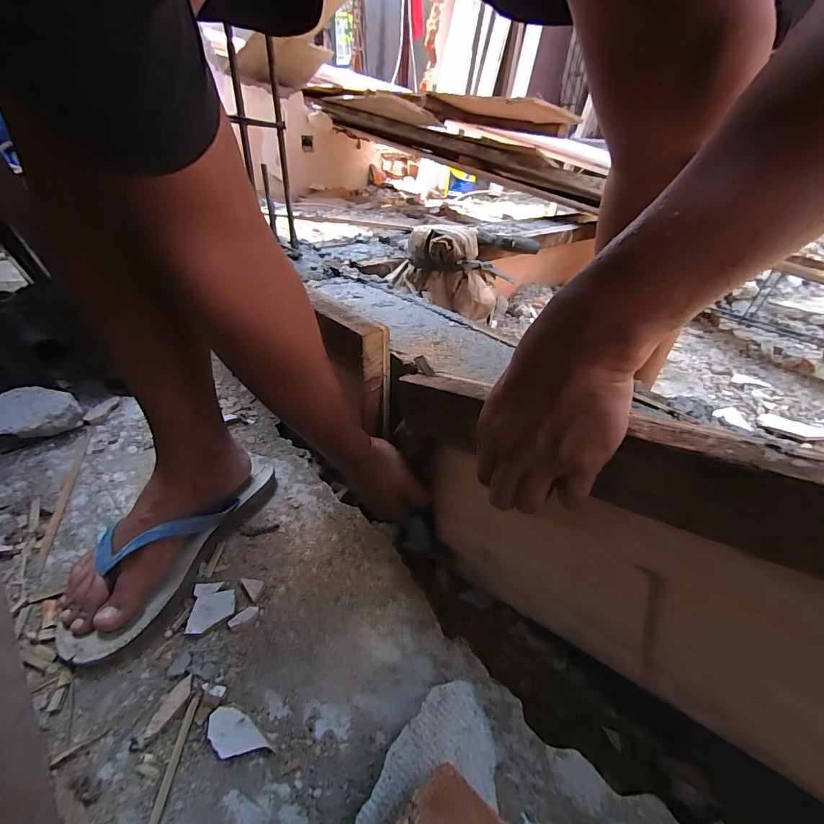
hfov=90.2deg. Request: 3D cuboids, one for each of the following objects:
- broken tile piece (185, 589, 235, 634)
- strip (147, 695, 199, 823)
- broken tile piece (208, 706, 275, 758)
[{"bbox_3d":[-0.189,0.187,0.388,0.040,0.006,0.036,-10,37,-21],"label":"broken tile piece"},{"bbox_3d":[-0.174,0.256,0.296,0.008,0.004,0.085,2,34,-3],"label":"strip"},{"bbox_3d":[-0.135,0.247,0.312,0.050,0.009,0.027,25,39,28],"label":"broken tile piece"}]

